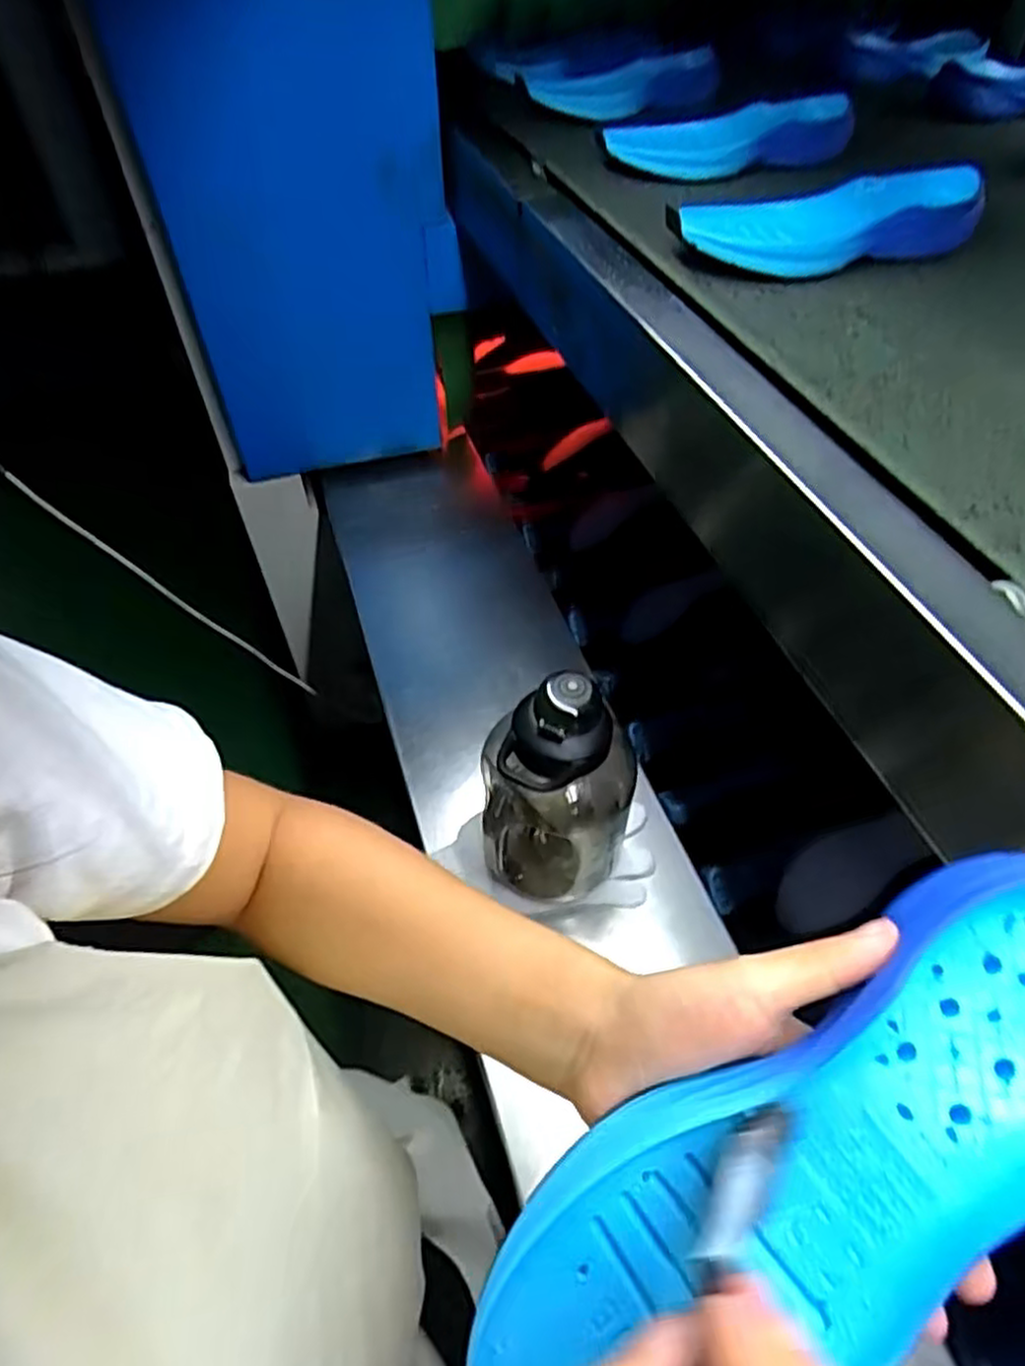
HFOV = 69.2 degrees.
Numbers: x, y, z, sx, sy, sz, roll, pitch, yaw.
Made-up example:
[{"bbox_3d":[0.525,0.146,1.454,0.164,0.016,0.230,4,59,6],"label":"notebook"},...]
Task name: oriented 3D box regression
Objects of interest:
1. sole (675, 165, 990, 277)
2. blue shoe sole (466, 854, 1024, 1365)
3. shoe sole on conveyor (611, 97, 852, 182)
[{"bbox_3d":[0.246,-0.372,0.593,0.241,0.056,0.093,-16,52,-11],"label":"sole"},{"bbox_3d":[0.100,0.149,0.234,0.238,0.036,0.090,-37,77,-7],"label":"blue shoe sole"},{"bbox_3d":[0.217,-0.546,0.741,0.242,0.047,0.075,-16,52,-11],"label":"shoe sole on conveyor"}]

